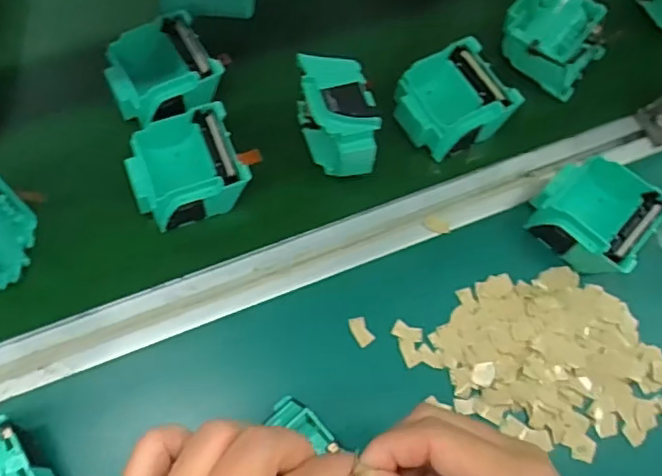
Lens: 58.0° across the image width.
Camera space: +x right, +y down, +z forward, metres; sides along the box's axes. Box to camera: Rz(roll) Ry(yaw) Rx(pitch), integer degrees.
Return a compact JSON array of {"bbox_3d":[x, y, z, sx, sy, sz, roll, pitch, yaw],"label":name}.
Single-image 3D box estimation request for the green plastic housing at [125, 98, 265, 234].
[{"bbox_3d":[-0.103,-0.054,0.449,0.090,0.037,0.077,-18,69,-9],"label":"green plastic housing"}]

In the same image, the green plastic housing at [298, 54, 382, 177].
[{"bbox_3d":[0.004,-0.084,0.445,0.045,0.071,0.075,-14,68,-8],"label":"green plastic housing"}]

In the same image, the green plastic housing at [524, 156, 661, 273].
[{"bbox_3d":[0.193,-0.018,0.437,0.078,0.039,0.071,41,71,14],"label":"green plastic housing"}]

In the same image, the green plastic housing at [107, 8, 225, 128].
[{"bbox_3d":[-0.134,-0.128,0.477,0.080,0.038,0.079,-25,70,-12],"label":"green plastic housing"}]

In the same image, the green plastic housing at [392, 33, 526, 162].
[{"bbox_3d":[0.096,-0.109,0.477,0.081,0.037,0.074,-22,69,-11],"label":"green plastic housing"}]

